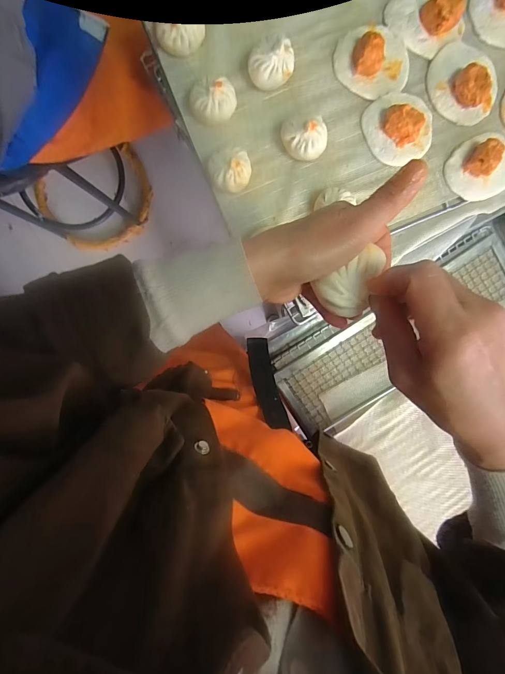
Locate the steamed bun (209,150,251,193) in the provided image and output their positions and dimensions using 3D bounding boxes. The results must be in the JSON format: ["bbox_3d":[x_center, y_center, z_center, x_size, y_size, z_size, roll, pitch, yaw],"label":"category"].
[{"bbox_3d":[-0.028,-0.209,0.443,0.050,0.038,0.046,0,97,-3],"label":"steamed bun"}]

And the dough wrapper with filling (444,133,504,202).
[{"bbox_3d":[0.313,-0.228,0.466,0.093,0.035,0.080,-29,98,1],"label":"dough wrapper with filling"}]

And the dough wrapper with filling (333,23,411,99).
[{"bbox_3d":[0.155,-0.350,0.438,0.091,0.030,0.083,-21,98,0],"label":"dough wrapper with filling"}]

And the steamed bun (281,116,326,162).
[{"bbox_3d":[0.066,-0.250,0.439,0.056,0.040,0.051,-10,97,-2],"label":"steamed bun"}]

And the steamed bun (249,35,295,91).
[{"bbox_3d":[0.024,-0.329,0.426,0.047,0.041,0.048,0,97,-3],"label":"steamed bun"}]

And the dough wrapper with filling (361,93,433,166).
[{"bbox_3d":[0.194,-0.274,0.454,0.084,0.027,0.086,-25,98,1],"label":"dough wrapper with filling"}]

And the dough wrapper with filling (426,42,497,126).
[{"bbox_3d":[0.276,-0.330,0.449,0.082,0.029,0.100,-44,98,3],"label":"dough wrapper with filling"}]

